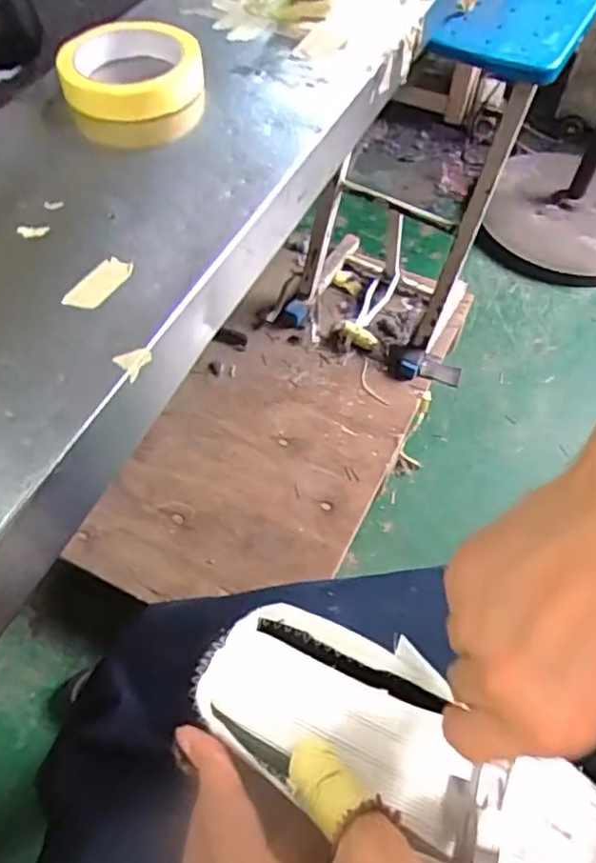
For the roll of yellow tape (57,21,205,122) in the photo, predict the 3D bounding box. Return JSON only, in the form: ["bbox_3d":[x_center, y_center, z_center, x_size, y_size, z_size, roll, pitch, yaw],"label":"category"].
[{"bbox_3d":[-0.122,-0.267,0.483,0.100,0.025,0.100,0,57,0],"label":"roll of yellow tape"}]

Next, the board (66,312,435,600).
[{"bbox_3d":[-0.060,0.044,0.987,0.354,0.022,0.490,20,59,13],"label":"board"}]

